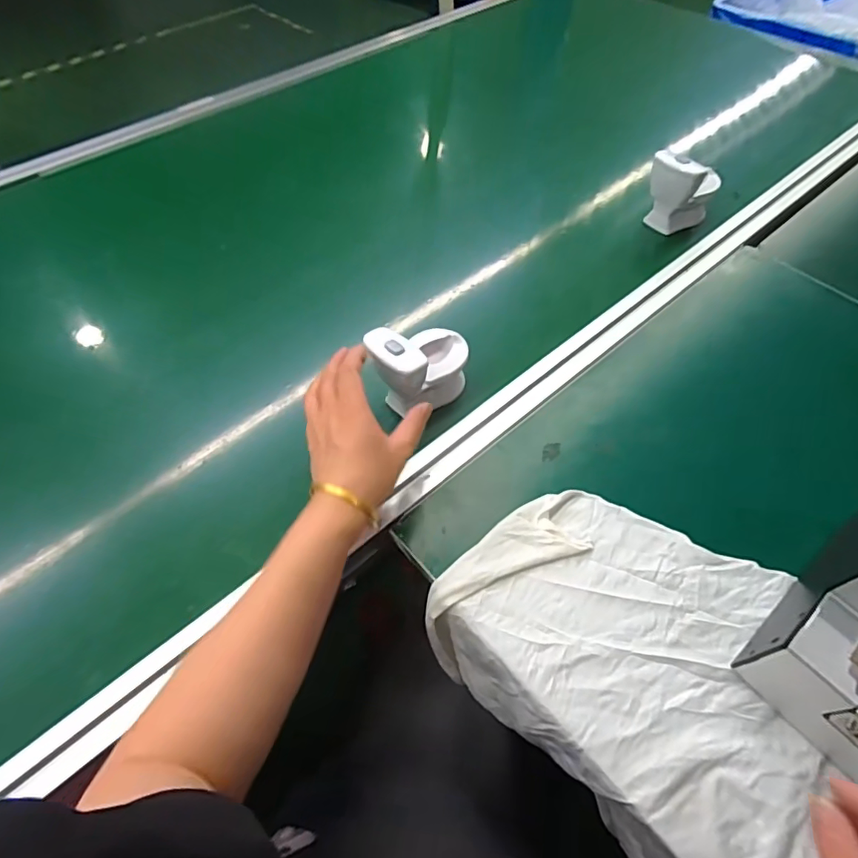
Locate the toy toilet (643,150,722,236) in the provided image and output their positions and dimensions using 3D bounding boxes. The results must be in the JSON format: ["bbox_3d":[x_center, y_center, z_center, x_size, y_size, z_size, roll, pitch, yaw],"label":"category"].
[{"bbox_3d":[0.334,-0.321,0.681,0.081,0.091,0.063,-35,63,-20],"label":"toy toilet"}]

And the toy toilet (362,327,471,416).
[{"bbox_3d":[-0.010,-0.067,0.516,0.063,0.092,0.108,38,65,23],"label":"toy toilet"}]

